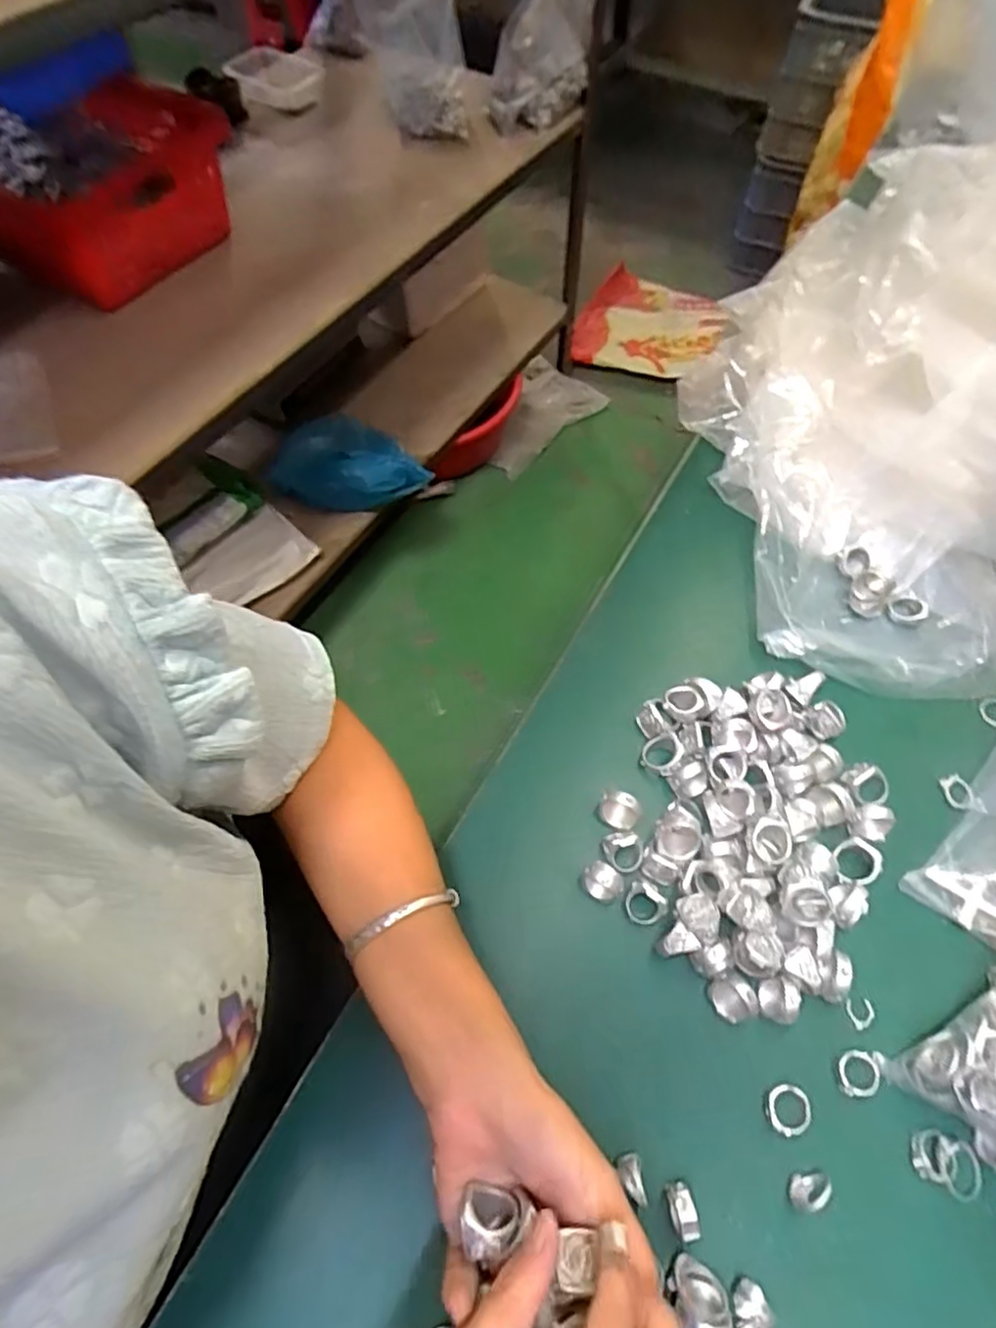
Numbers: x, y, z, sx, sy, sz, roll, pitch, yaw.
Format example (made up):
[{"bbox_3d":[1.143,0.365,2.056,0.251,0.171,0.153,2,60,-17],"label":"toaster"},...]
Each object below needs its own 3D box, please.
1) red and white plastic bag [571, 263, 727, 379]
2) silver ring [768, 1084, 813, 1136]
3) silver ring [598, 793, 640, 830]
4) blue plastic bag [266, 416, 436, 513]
[{"bbox_3d":[0.398,-0.897,1.700,0.367,0.092,0.316,14,62,8],"label":"red and white plastic bag"},{"bbox_3d":[0.157,0.240,0.346,0.021,0.006,0.023,0,61,0],"label":"silver ring"},{"bbox_3d":[0.079,0.095,0.413,0.025,0.024,0.017,18,63,10],"label":"silver ring"},{"bbox_3d":[-0.279,-0.372,1.191,0.286,0.102,0.159,11,62,6],"label":"blue plastic bag"}]

